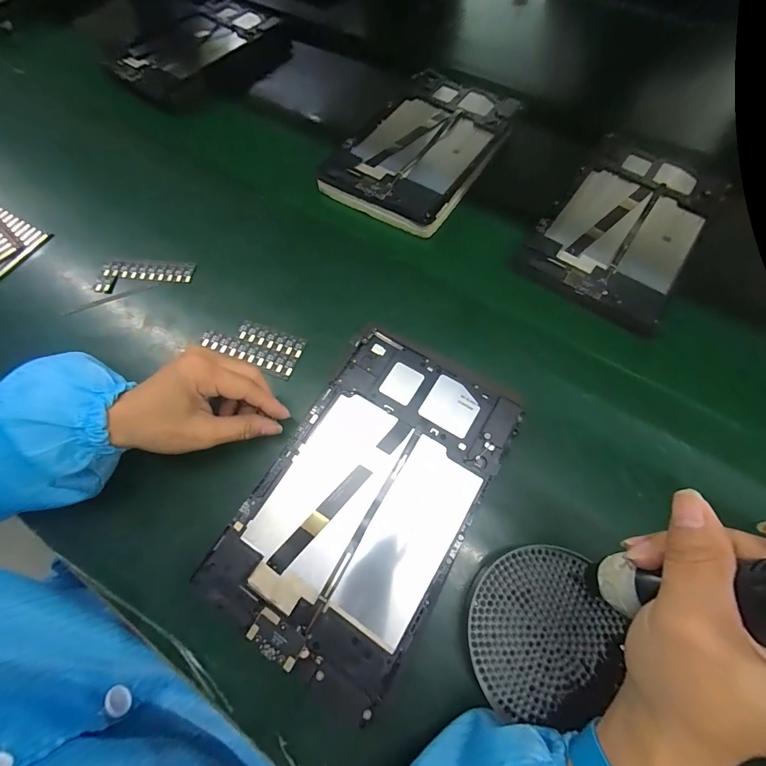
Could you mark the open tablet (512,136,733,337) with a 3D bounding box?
[{"bbox_3d":[0.265,-0.176,0.395,0.144,0.010,0.244,35,73,14],"label":"open tablet"}]

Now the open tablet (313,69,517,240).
[{"bbox_3d":[0.053,-0.297,0.447,0.152,0.027,0.248,30,72,13],"label":"open tablet"}]

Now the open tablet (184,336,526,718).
[{"bbox_3d":[-0.008,0.080,0.273,0.146,0.006,0.239,30,72,13],"label":"open tablet"}]

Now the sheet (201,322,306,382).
[{"bbox_3d":[-0.124,-0.038,0.348,0.095,0.005,0.041,22,70,10],"label":"sheet"}]

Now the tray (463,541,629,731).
[{"bbox_3d":[0.112,0.172,0.254,0.102,0.009,0.101,0,68,1],"label":"tray"}]

